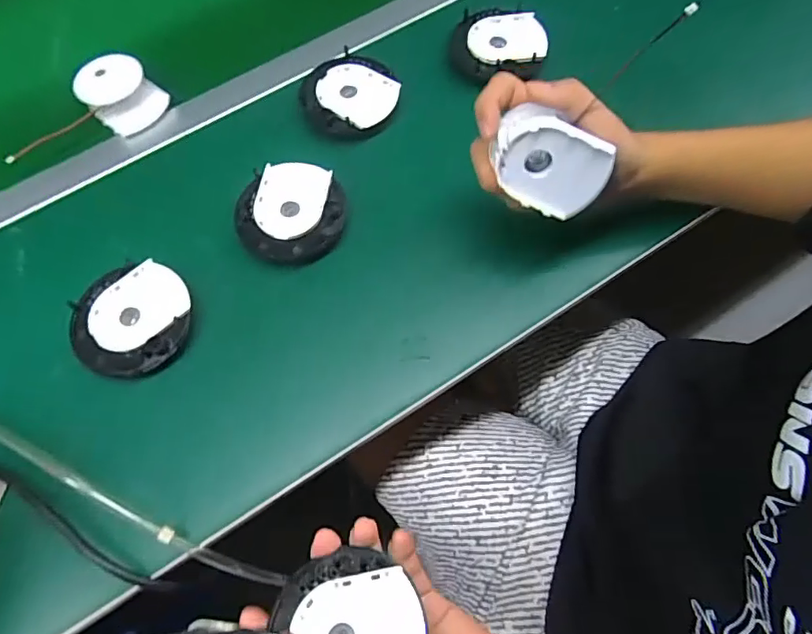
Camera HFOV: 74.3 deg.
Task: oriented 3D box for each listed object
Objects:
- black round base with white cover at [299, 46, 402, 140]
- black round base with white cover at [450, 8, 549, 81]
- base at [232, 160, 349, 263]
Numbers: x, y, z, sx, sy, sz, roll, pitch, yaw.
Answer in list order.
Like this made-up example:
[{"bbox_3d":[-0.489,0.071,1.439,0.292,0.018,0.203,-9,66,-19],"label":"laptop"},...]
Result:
[{"bbox_3d":[-0.055,-0.215,0.519,0.093,0.025,0.094,-1,67,2],"label":"black round base with white cover"},{"bbox_3d":[0.094,-0.276,0.542,0.092,0.023,0.078,4,67,5],"label":"black round base with white cover"},{"bbox_3d":[-0.098,-0.091,0.466,0.089,0.023,0.091,-1,67,2],"label":"base"}]

